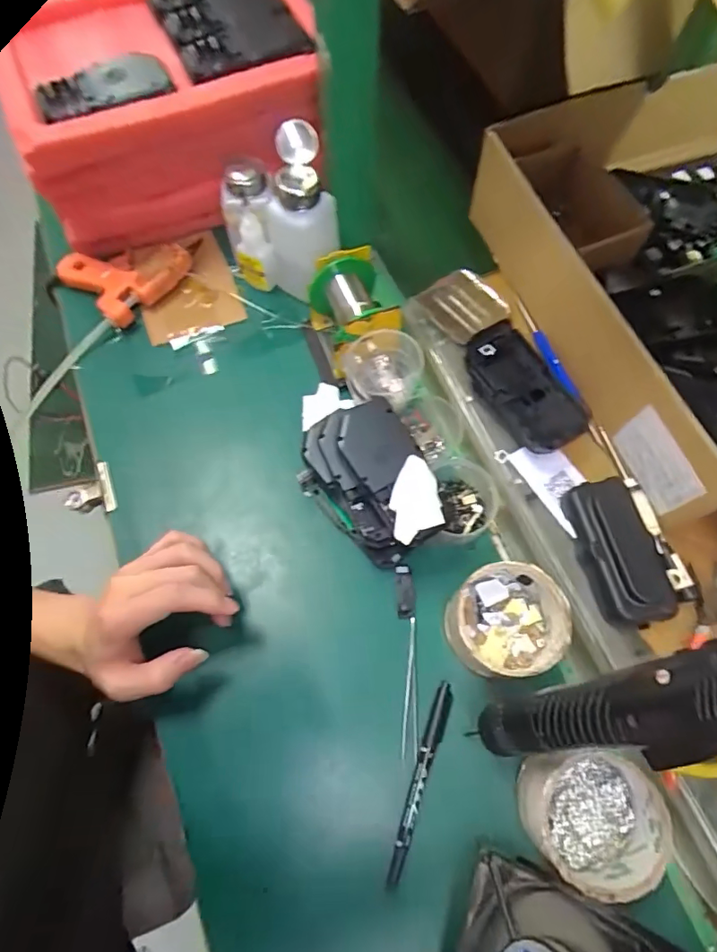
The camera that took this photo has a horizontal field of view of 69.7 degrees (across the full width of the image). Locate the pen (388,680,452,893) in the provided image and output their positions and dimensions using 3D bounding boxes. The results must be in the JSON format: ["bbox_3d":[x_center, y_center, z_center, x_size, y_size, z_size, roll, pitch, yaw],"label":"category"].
[{"bbox_3d":[0.046,0.227,0.384,0.013,0.019,0.139,19,67,8],"label":"pen"}]

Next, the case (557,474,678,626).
[{"bbox_3d":[0.193,0.054,0.380,0.053,0.023,0.107,-11,66,-5],"label":"case"}]

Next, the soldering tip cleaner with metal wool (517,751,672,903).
[{"bbox_3d":[0.156,0.232,0.347,0.087,0.046,0.076,-1,66,0],"label":"soldering tip cleaner with metal wool"}]

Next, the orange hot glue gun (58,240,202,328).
[{"bbox_3d":[-0.244,-0.226,0.556,0.110,0.033,0.123,40,72,16],"label":"orange hot glue gun"}]

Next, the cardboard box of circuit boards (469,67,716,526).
[{"bbox_3d":[0.325,-0.187,0.450,0.344,0.080,0.384,-19,67,-9],"label":"cardboard box of circuit boards"}]

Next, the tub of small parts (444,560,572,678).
[{"bbox_3d":[0.114,0.113,0.398,0.077,0.064,0.076,0,66,0],"label":"tub of small parts"}]

